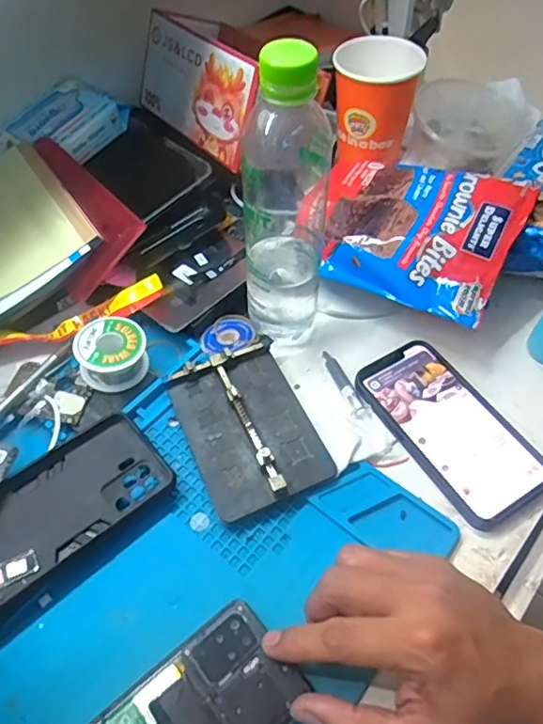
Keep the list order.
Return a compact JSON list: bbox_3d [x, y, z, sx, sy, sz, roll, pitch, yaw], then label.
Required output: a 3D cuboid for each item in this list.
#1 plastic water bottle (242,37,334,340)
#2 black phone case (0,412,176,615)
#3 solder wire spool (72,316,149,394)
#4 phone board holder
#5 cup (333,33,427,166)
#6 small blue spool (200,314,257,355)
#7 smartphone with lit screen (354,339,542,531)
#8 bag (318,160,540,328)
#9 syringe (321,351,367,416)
[{"bbox_3d":[0.008,-0.107,0.386,0.060,0.218,0.056,3,54,3],"label":"plastic water bottle"},{"bbox_3d":[-0.146,0.099,0.364,0.152,0.019,0.074,-35,63,-21],"label":"black phone case"},{"bbox_3d":[-0.124,-0.006,0.427,0.052,0.028,0.050,0,56,0],"label":"solder wire spool"},{"bbox_3d":[-0.018,0.044,0.402,0.087,0.019,0.124,-20,58,-13],"label":"phone board holder"},{"bbox_3d":[0.099,-0.255,0.535,0.077,0.092,0.073,0,53,1],"label":"cup"},{"bbox_3d":[-0.035,-0.023,0.455,0.046,0.016,0.041,-35,63,-21],"label":"small blue spool"},{"bbox_3d":[0.133,0.047,0.410,0.076,0.009,0.146,-28,61,-18],"label":"smartphone with lit screen"},{"bbox_3d":[0.117,-0.117,0.480,0.181,0.038,0.133,27,81,23],"label":"bag"},{"bbox_3d":[0.057,0.015,0.438,0.012,0.009,0.064,-16,58,-11],"label":"syringe"}]

